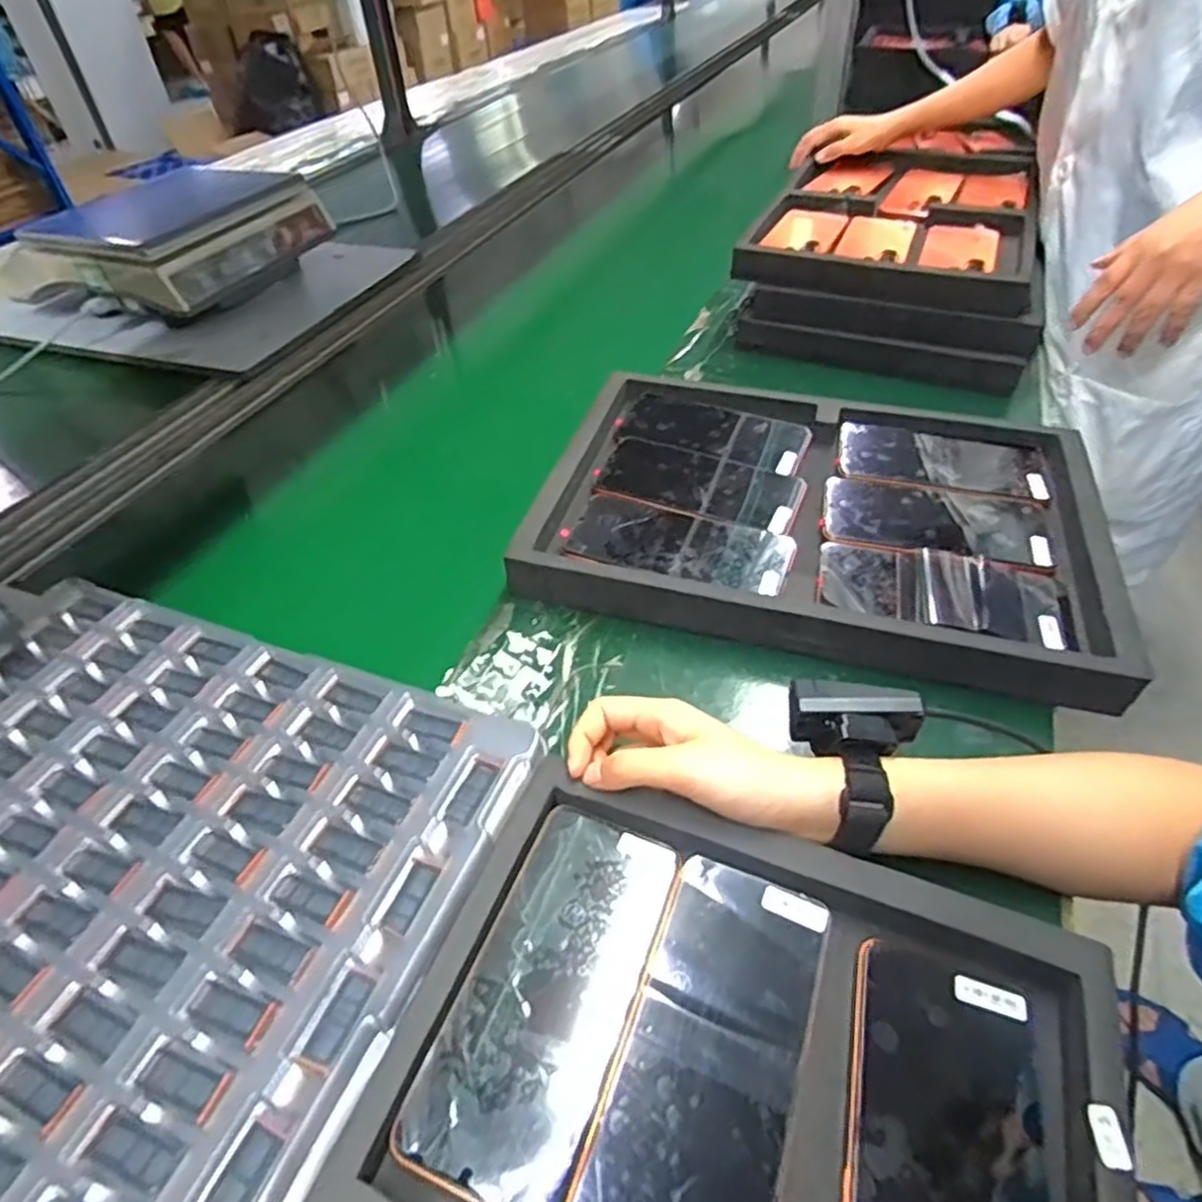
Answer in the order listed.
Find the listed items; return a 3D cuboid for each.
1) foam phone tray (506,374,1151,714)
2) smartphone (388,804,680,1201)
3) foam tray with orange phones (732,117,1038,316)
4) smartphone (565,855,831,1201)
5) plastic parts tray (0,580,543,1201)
[{"bbox_3d":[0.173,-0.078,0.596,0.431,0.044,0.300,10,46,14],"label":"foam phone tray"},{"bbox_3d":[-0.023,0.179,0.340,0.075,0.008,0.169,14,47,18],"label":"smartphone"},{"bbox_3d":[0.369,-0.478,0.903,0.311,0.066,0.458,12,47,16],"label":"foam tray with orange phones"},{"bbox_3d":[0.048,0.200,0.313,0.074,0.008,0.170,20,53,13],"label":"smartphone"},{"bbox_3d":[-0.276,0.163,0.346,0.364,0.022,0.384,14,48,18],"label":"plastic parts tray"}]

